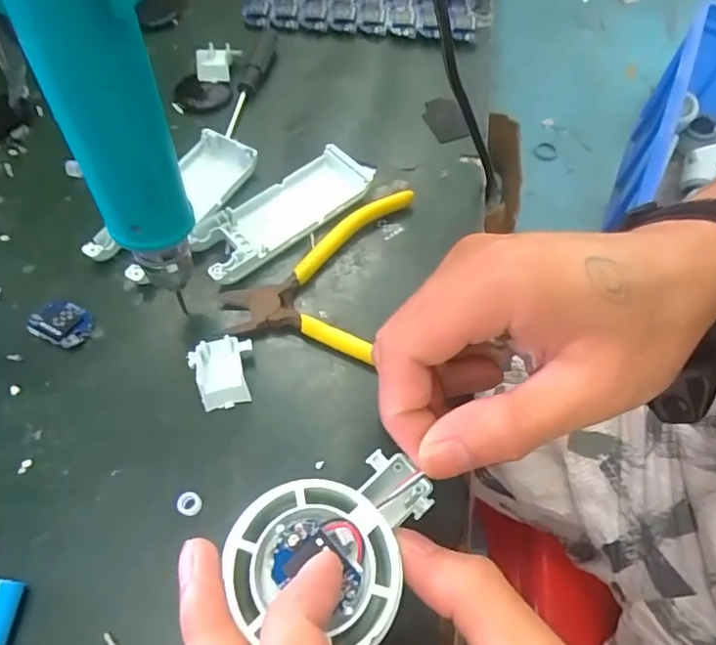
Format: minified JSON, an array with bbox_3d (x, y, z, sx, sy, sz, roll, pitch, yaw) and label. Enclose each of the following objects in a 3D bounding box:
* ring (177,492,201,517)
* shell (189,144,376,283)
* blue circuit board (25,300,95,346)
[{"bbox_3d":[-0.071,0.076,0.232,0.010,0.004,0.010,0,60,0],"label":"ring"},{"bbox_3d":[-0.039,-0.064,0.306,0.111,0.012,0.041,-36,66,-19],"label":"shell"},{"bbox_3d":[-0.147,-0.001,0.274,0.029,0.005,0.023,19,61,10],"label":"blue circuit board"}]

